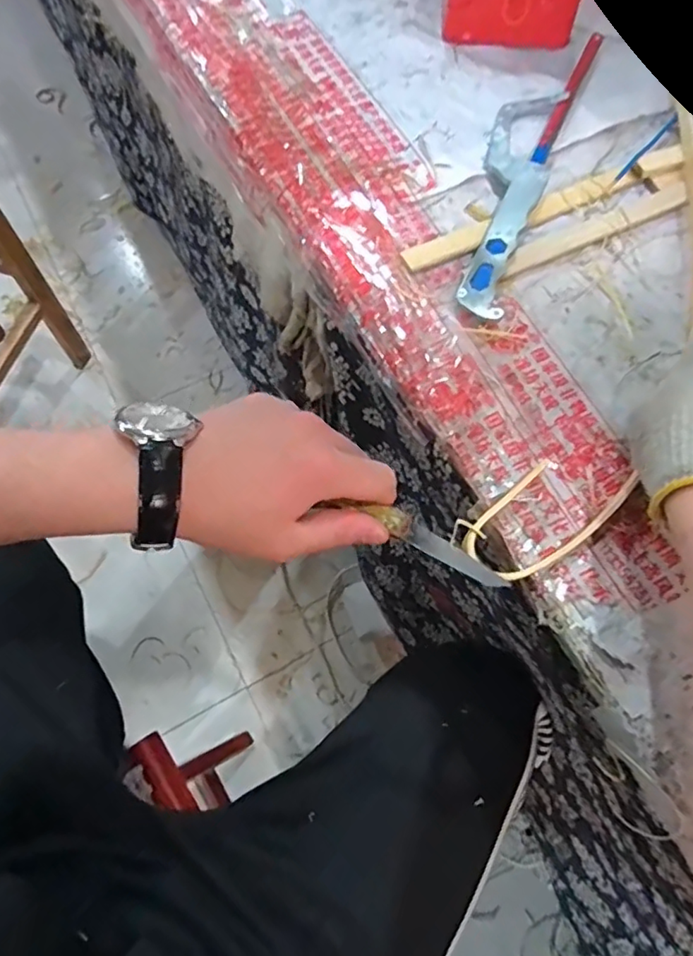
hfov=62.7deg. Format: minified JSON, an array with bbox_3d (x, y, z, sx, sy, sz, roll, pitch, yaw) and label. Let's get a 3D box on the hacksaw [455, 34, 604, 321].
[{"bbox_3d":[0.134,-0.248,0.445,0.053,0.017,0.304,21,68,6],"label":"hacksaw"}]

